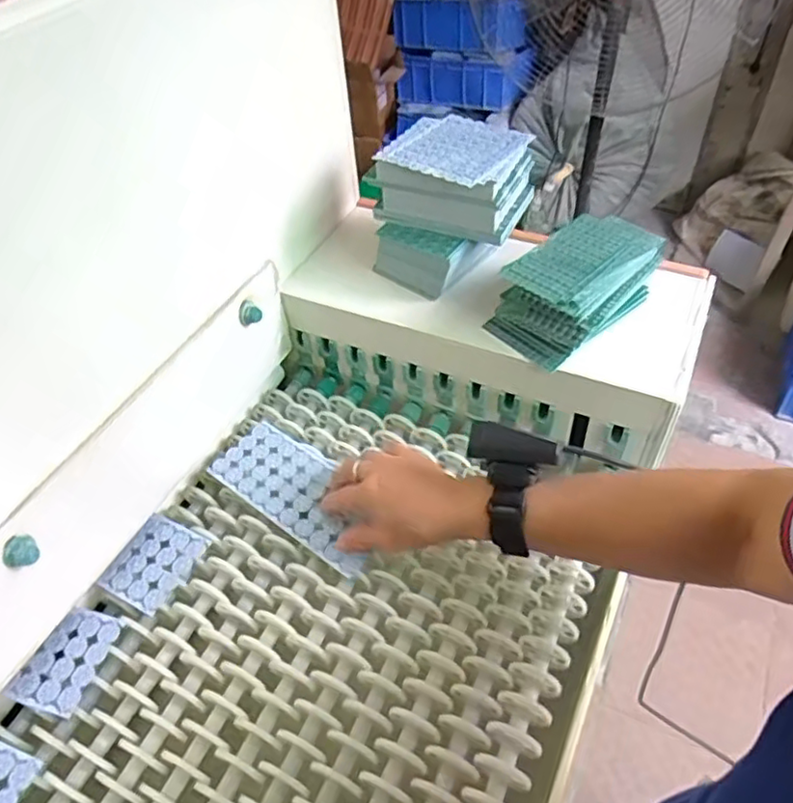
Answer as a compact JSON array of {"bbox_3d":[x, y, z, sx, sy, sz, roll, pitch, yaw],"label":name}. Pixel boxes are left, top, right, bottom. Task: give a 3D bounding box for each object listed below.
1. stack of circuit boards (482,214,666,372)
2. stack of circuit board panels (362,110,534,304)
[{"bbox_3d":[0.173,-0.115,0.628,0.104,0.081,0.153,34,58,31],"label":"stack of circuit boards"},{"bbox_3d":[0.060,-0.200,0.672,0.129,0.130,0.139,28,55,27],"label":"stack of circuit board panels"}]

